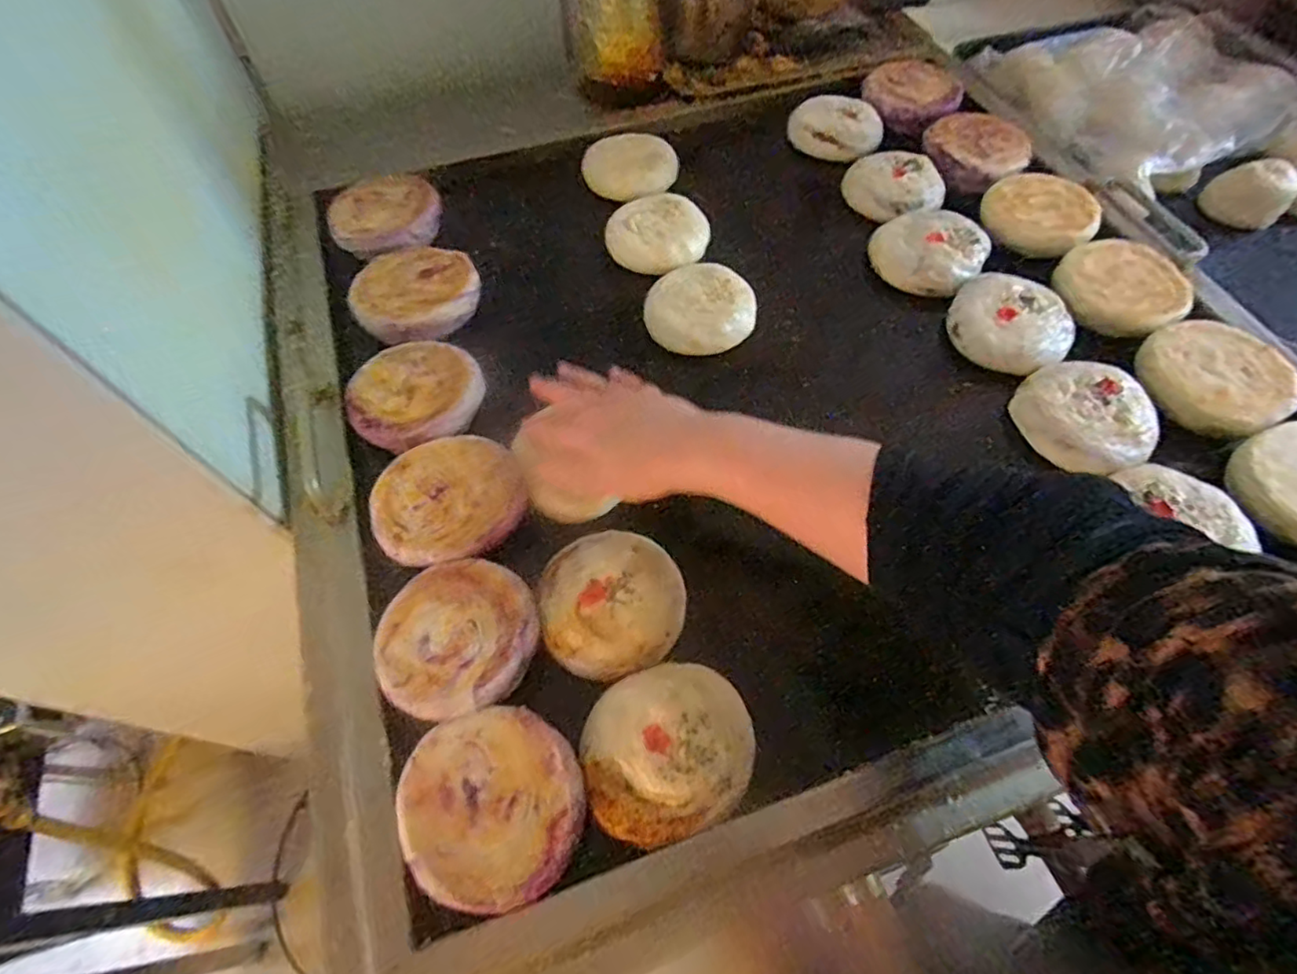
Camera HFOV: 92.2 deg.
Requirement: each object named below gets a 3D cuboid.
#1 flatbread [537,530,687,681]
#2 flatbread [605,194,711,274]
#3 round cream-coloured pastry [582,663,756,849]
[{"bbox_3d":[-0.024,0.076,0.420,0.096,0.021,0.096,0,59,1],"label":"flatbread"},{"bbox_3d":[0.011,-0.251,0.614,0.091,0.028,0.091,0,59,1],"label":"flatbread"},{"bbox_3d":[0.013,0.156,0.375,0.101,0.014,0.092,0,59,1],"label":"round cream-coloured pastry"}]

